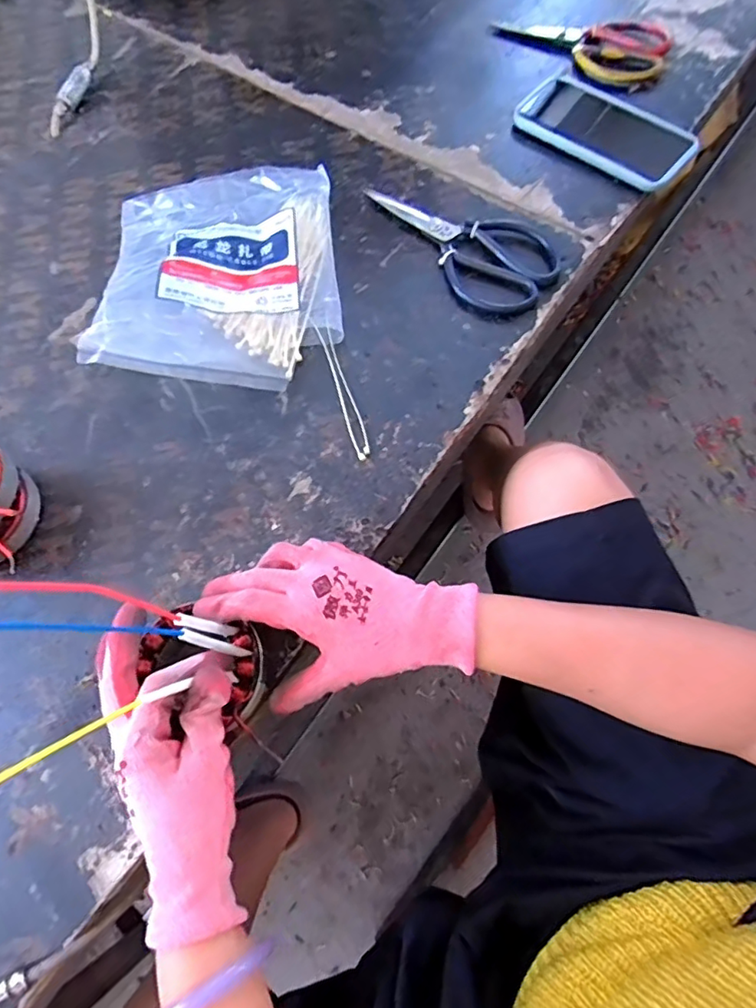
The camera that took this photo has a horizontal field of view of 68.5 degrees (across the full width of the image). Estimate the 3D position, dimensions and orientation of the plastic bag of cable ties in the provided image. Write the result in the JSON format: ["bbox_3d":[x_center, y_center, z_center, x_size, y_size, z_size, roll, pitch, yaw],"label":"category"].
[{"bbox_3d":[-0.141,-0.219,0.490,0.204,0.064,0.254,-7,70,0],"label":"plastic bag of cable ties"}]

